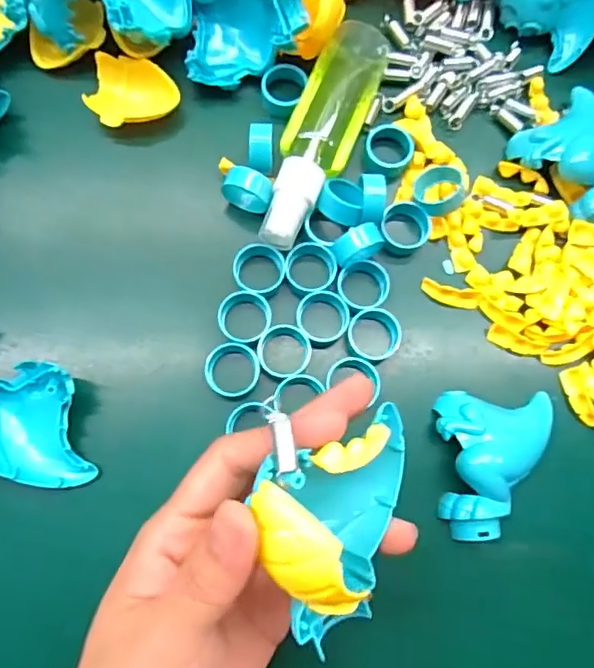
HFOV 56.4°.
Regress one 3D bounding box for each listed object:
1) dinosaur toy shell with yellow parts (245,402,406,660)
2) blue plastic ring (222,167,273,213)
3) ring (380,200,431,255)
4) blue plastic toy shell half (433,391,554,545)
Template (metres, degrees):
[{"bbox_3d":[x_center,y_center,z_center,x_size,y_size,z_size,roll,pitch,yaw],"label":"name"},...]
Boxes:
[{"bbox_3d":[0.011,0.058,0.175,0.045,0.036,0.073,11,76,1],"label":"dinosaur toy shell with yellow parts"},{"bbox_3d":[-0.024,-0.073,0.278,0.024,0.023,0.015,20,77,3],"label":"blue plastic ring"},{"bbox_3d":[0.055,-0.054,0.282,0.025,0.009,0.027,0,76,-2],"label":"ring"},{"bbox_3d":[0.095,0.061,0.259,0.057,0.023,0.067,1,76,-2],"label":"blue plastic toy shell half"}]

